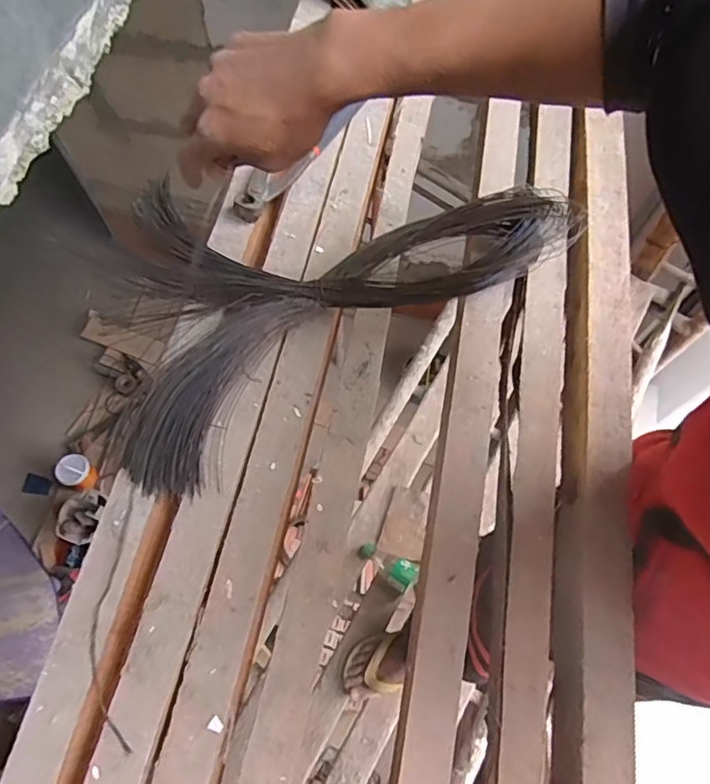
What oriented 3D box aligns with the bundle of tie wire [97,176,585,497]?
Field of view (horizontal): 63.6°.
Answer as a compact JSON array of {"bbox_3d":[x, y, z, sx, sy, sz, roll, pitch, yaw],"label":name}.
[{"bbox_3d":[-0.064,-0.124,0.503,0.407,0.053,0.280,-34,71,-12],"label":"bundle of tie wire"}]

